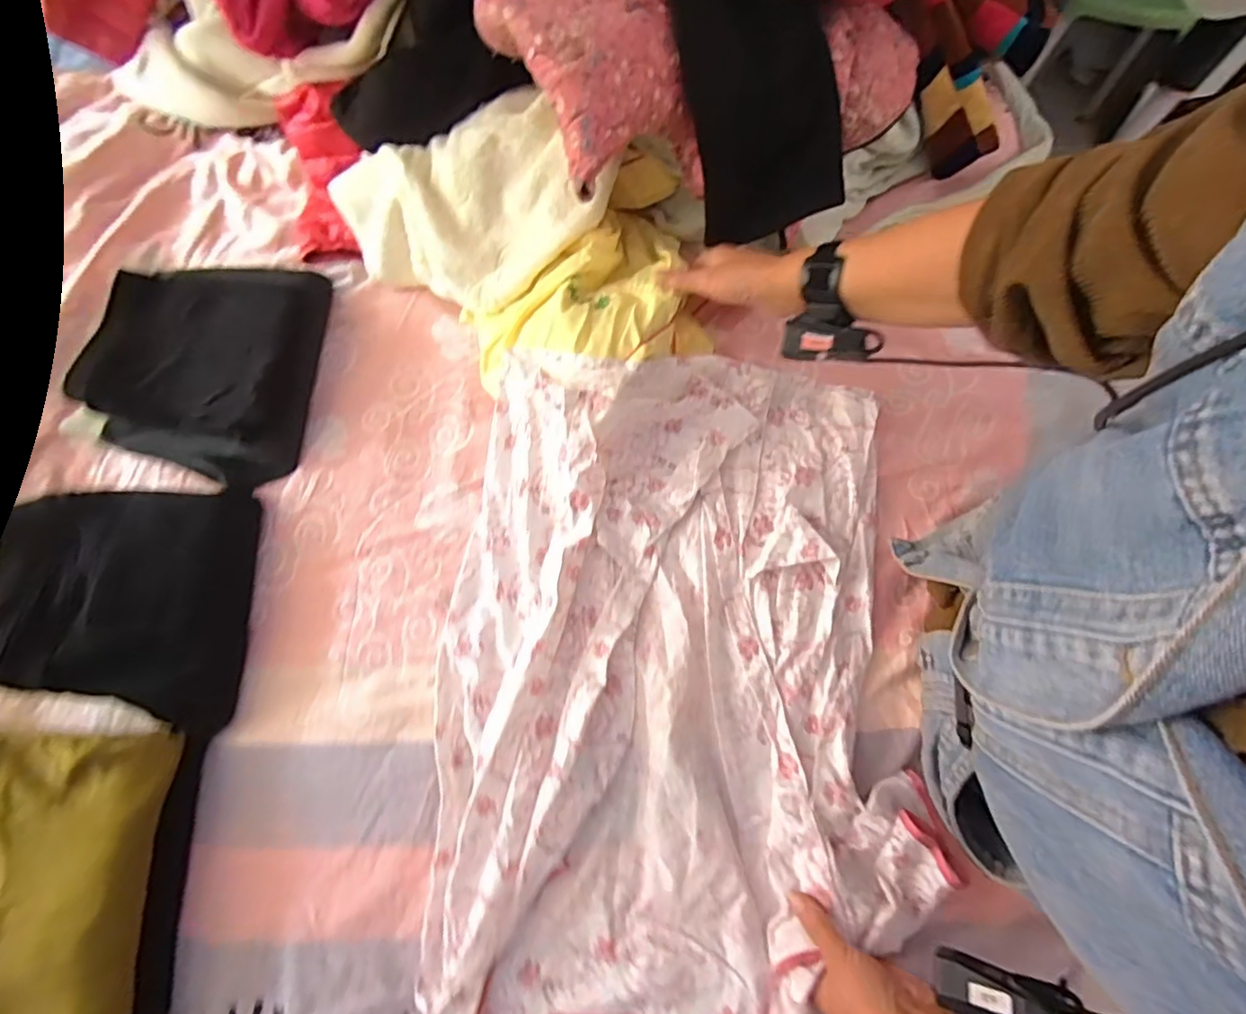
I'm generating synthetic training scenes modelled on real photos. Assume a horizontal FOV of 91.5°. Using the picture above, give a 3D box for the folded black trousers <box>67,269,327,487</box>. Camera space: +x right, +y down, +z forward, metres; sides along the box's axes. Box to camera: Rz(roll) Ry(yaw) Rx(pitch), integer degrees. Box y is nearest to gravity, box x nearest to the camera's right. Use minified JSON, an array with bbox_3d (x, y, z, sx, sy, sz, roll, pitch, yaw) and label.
[{"bbox_3d":[-0.459,-0.159,0.665,0.211,0.074,0.254,3,75,5],"label":"folded black trousers"}]

